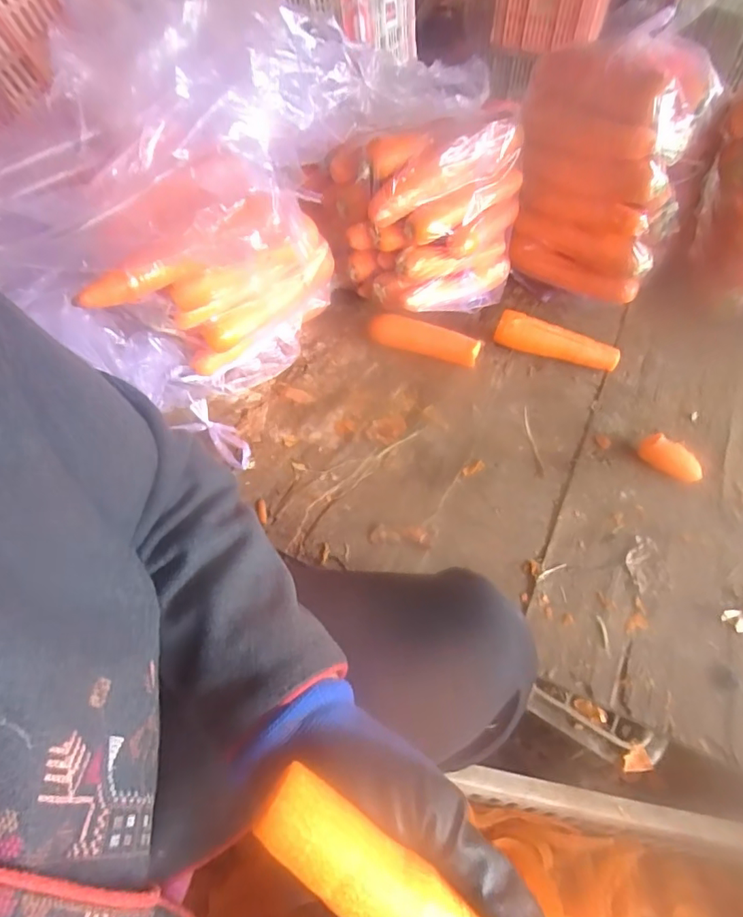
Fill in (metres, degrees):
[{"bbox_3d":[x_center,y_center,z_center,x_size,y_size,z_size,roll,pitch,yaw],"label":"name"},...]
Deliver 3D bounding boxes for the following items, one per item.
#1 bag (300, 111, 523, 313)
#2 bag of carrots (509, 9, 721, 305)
[{"bbox_3d":[0.074,-0.324,0.749,0.291,0.227,0.167,-2,52,1],"label":"bag"},{"bbox_3d":[0.317,-0.387,0.747,0.246,0.301,0.113,24,57,19],"label":"bag of carrots"}]

